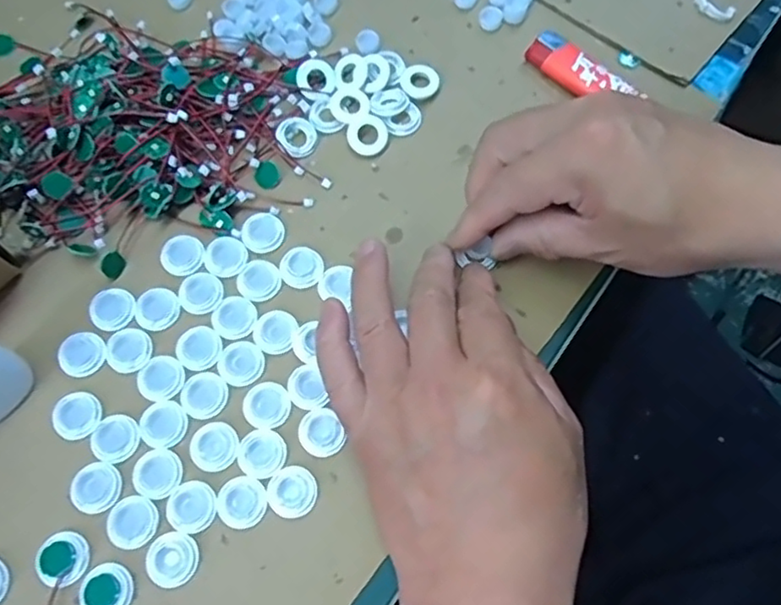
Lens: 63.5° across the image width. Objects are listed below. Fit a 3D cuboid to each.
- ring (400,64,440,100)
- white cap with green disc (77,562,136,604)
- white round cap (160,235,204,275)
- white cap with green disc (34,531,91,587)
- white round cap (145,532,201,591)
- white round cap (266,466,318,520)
[{"bbox_3d":[0.017,-0.130,0.374,0.022,0.006,0.022,0,70,0],"label":"ring"},{"bbox_3d":[-0.125,0.127,0.277,0.022,0.005,0.022,0,70,0],"label":"white cap with green disc"},{"bbox_3d":[-0.111,-0.025,0.336,0.022,0.004,0.022,0,70,0],"label":"white round cap"},{"bbox_3d":[-0.147,0.115,0.282,0.021,0.004,0.022,0,70,0],"label":"white cap with green disc"},{"bbox_3d":[-0.098,0.115,0.283,0.023,0.004,0.023,0,70,0],"label":"white round cap"},{"bbox_3d":[-0.046,0.088,0.293,0.022,0.004,0.023,0,70,0],"label":"white round cap"}]

